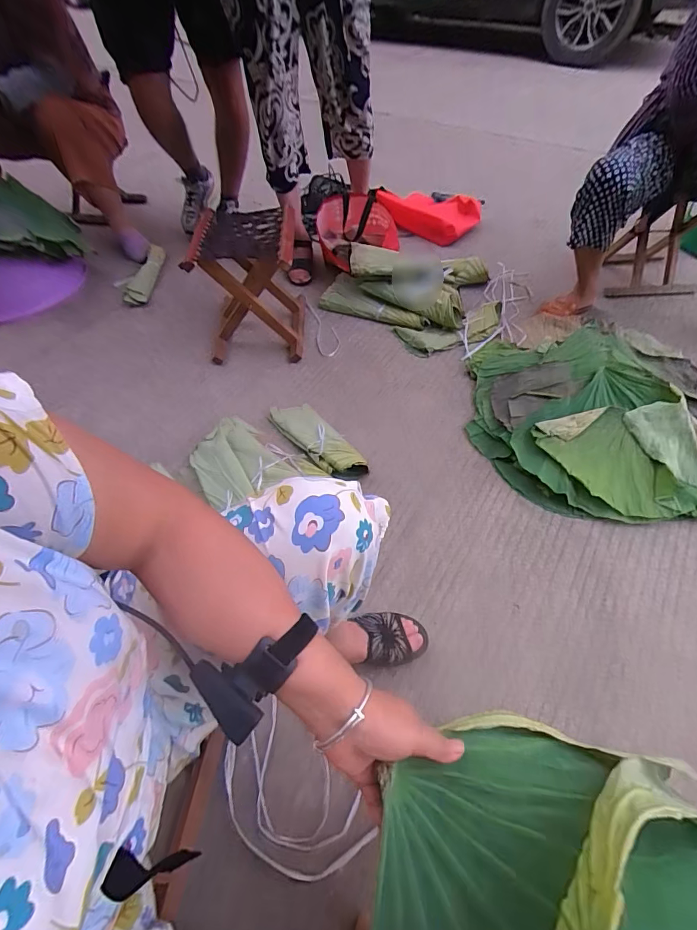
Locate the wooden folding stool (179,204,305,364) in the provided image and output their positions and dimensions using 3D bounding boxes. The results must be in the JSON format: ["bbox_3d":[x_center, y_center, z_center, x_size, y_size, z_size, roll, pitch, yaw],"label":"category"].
[{"bbox_3d":[-0.285,-0.524,1.268,0.271,0.338,0.301,-2,53,-1],"label":"wooden folding stool"}]

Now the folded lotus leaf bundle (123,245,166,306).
[{"bbox_3d":[-0.759,-0.703,1.579,0.097,0.046,0.338,0,53,1],"label":"folded lotus leaf bundle"}]

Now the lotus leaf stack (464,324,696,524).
[{"bbox_3d":[0.649,-0.156,1.102,0.620,0.136,0.607,-1,53,0],"label":"lotus leaf stack"}]

